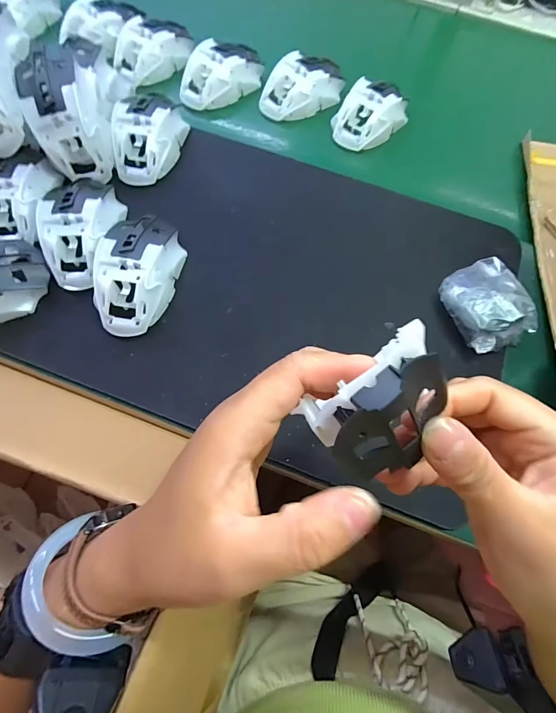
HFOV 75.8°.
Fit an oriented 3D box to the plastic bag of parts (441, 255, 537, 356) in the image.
[{"bbox_3d":[0.183,-0.045,0.316,0.057,0.033,0.077,-17,69,-8],"label":"plastic bag of parts"}]

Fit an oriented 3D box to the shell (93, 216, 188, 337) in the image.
[{"bbox_3d":[-0.124,-0.077,0.315,0.070,0.037,0.115,5,68,1],"label":"shell"}]

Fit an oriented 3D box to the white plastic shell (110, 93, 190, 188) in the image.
[{"bbox_3d":[-0.134,-0.225,0.367,0.058,0.038,0.096,10,68,3],"label":"white plastic shell"}]

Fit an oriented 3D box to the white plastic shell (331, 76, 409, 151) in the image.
[{"bbox_3d":[0.111,-0.285,0.411,0.065,0.032,0.102,31,71,11],"label":"white plastic shell"}]

